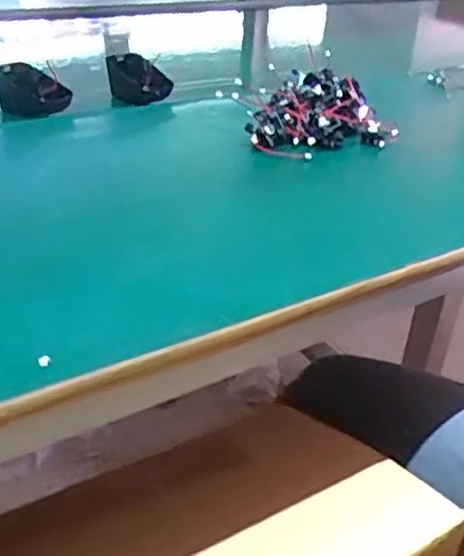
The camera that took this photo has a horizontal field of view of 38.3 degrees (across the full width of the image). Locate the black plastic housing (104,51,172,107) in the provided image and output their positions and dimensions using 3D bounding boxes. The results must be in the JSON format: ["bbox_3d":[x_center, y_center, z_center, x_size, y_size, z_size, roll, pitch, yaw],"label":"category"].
[{"bbox_3d":[-0.092,-0.198,0.664,0.063,0.038,0.053,-1,31,-9],"label":"black plastic housing"}]

